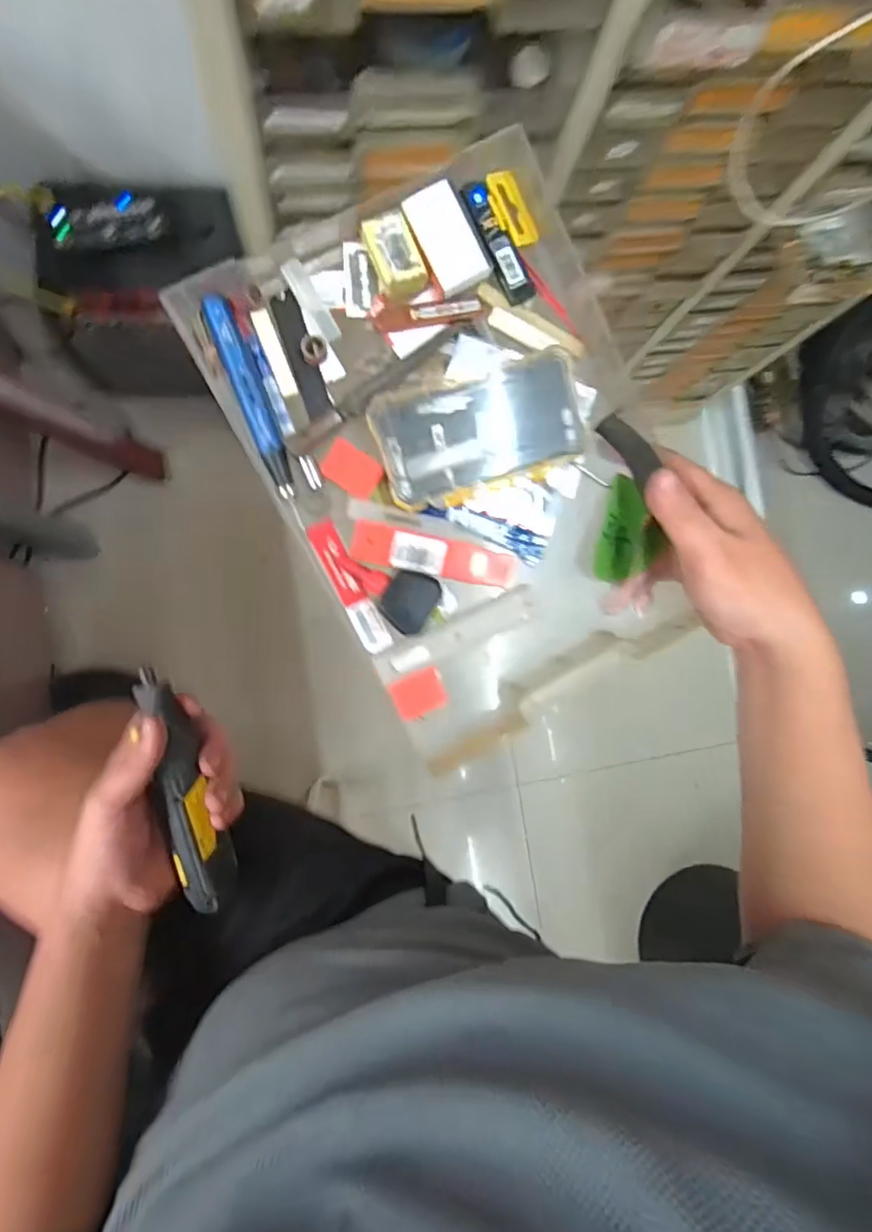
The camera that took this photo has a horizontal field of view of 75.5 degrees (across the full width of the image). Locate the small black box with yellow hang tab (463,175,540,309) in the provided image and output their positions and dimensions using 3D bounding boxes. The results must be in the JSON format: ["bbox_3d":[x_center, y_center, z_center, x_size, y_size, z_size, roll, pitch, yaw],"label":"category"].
[{"bbox_3d":[0.046,-0.242,0.360,0.041,0.019,0.072,-27,90,-9],"label":"small black box with yellow hang tab"}]

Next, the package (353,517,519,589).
[{"bbox_3d":[-0.001,-0.039,0.366,0.106,0.004,0.025,12,105,-4],"label":"package"}]

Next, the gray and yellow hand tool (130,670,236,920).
[{"bbox_3d":[-0.187,0.128,0.419,0.036,0.027,0.179,-15,90,-9],"label":"gray and yellow hand tool"}]

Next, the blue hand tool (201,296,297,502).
[{"bbox_3d":[-0.111,-0.132,0.343,0.016,0.023,0.119,-22,89,-9],"label":"blue hand tool"}]

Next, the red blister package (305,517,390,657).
[{"bbox_3d":[-0.055,-0.018,0.363,0.018,0.011,0.089,-27,90,-9],"label":"red blister package"}]

